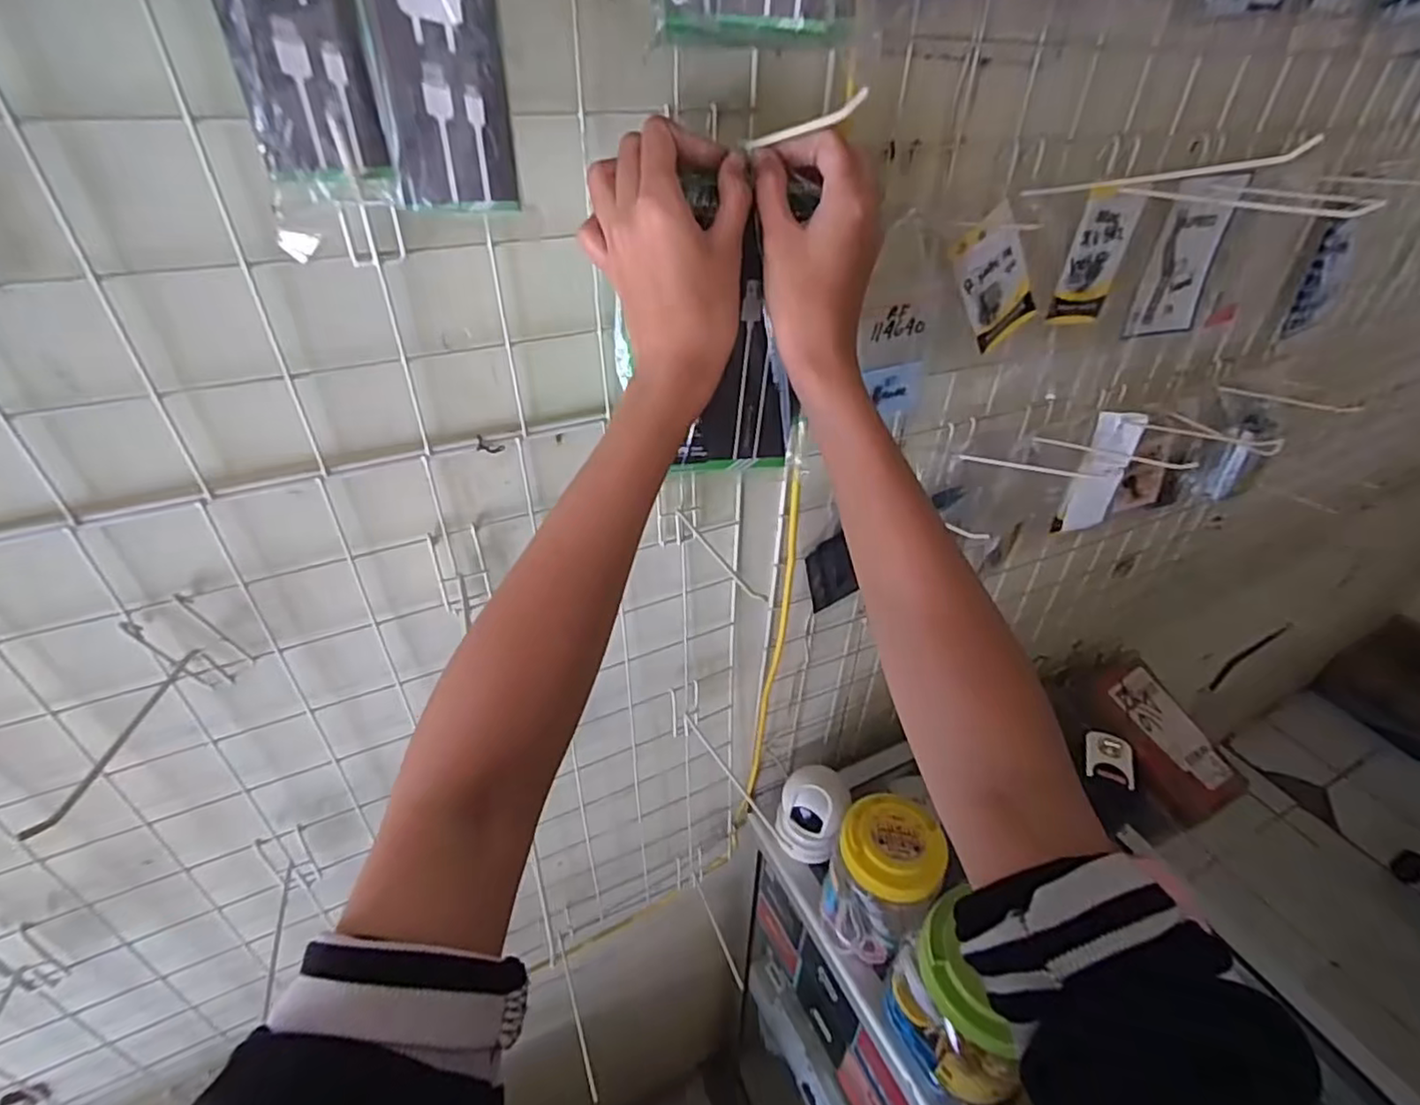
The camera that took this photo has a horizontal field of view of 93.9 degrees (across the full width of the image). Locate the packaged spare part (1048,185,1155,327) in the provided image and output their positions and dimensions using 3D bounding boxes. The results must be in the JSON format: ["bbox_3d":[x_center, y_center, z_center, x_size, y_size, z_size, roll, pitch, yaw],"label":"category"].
[{"bbox_3d":[0.334,-0.256,0.585,0.066,0.117,0.017,-11,41,-15],"label":"packaged spare part"}]

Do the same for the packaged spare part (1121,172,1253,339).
[{"bbox_3d":[0.443,-0.271,0.619,0.092,0.142,0.011,-15,40,-13],"label":"packaged spare part"}]

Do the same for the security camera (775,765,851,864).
[{"bbox_3d":[0.111,0.288,0.734,0.071,0.094,0.063,19,42,22],"label":"security camera"}]

